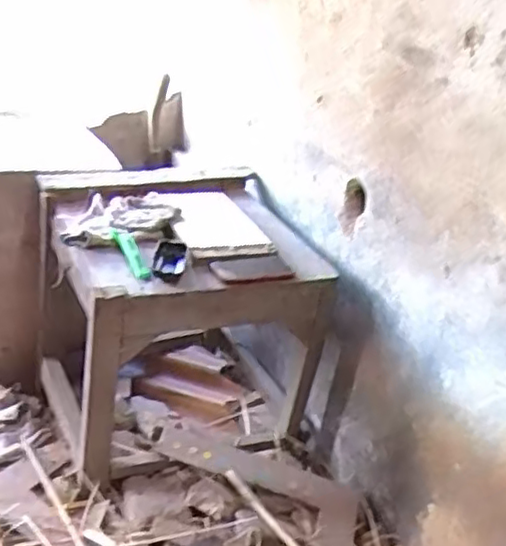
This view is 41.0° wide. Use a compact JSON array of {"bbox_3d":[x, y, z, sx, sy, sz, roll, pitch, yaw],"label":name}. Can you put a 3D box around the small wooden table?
[{"bbox_3d":[-0.140,0.074,1.319,0.470,0.421,0.527,-10,31,-30],"label":"small wooden table"}]

